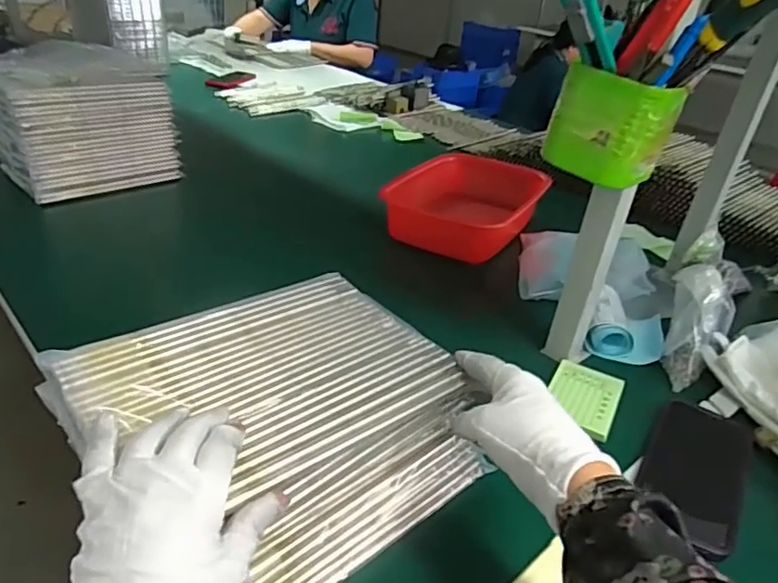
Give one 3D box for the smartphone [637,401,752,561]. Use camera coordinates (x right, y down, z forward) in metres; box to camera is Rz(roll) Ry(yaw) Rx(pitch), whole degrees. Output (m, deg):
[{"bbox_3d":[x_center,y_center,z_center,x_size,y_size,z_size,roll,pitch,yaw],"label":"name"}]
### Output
[{"bbox_3d":[0.276,0.155,0.521,0.078,0.009,0.169,23,34,27],"label":"smartphone"}]

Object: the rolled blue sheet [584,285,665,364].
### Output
[{"bbox_3d":[0.284,0.036,0.695,0.081,0.038,0.118,17,32,19],"label":"rolled blue sheet"}]

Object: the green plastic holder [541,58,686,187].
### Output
[{"bbox_3d":[0.180,-0.133,0.467,0.062,0.078,0.082,-21,39,-38],"label":"green plastic holder"}]

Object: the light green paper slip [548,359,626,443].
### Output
[{"bbox_3d":[0.198,0.106,0.590,0.067,0.011,0.096,20,33,23],"label":"light green paper slip"}]

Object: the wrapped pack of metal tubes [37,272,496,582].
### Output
[{"bbox_3d":[-0.082,0.104,0.440,0.255,0.121,0.190,-20,39,-37],"label":"wrapped pack of metal tubes"}]

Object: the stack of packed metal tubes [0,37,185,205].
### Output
[{"bbox_3d":[-0.526,-0.299,1.010,0.192,0.179,0.253,27,36,32],"label":"stack of packed metal tubes"}]

